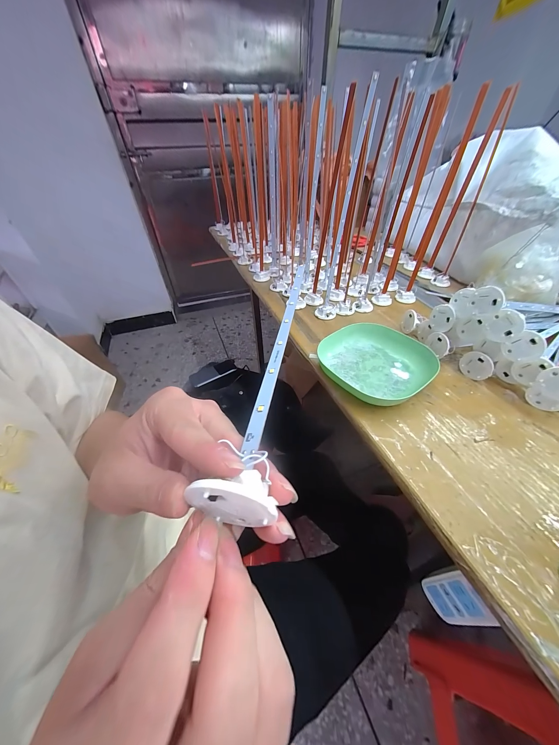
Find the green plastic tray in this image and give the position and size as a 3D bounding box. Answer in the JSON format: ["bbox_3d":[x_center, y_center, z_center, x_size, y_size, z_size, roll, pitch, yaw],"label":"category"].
[{"bbox_3d":[0.135,-0.017,0.351,0.138,0.028,0.136,-30,51,-27],"label":"green plastic tray"}]

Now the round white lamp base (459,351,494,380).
[{"bbox_3d":[0.265,-0.008,0.334,0.008,0.039,0.038,-21,47,-19],"label":"round white lamp base"}]

